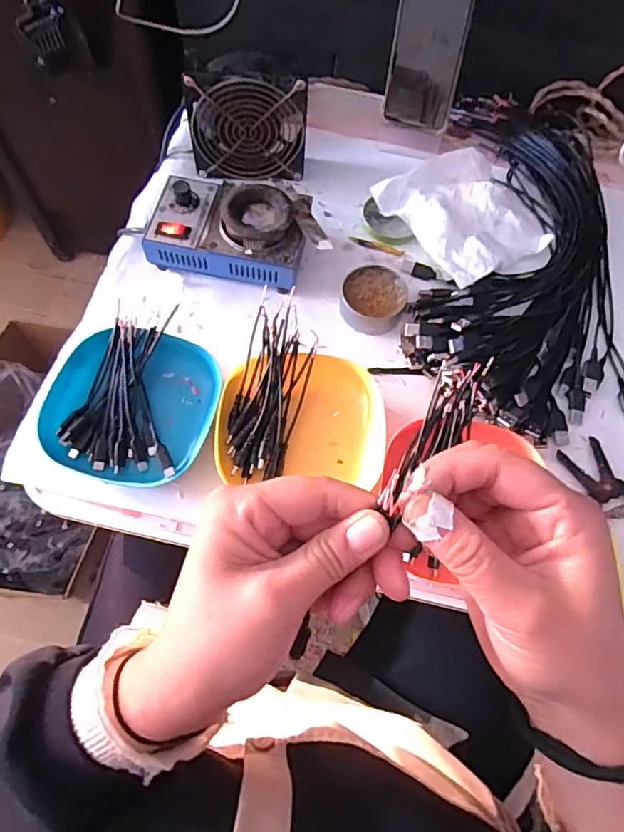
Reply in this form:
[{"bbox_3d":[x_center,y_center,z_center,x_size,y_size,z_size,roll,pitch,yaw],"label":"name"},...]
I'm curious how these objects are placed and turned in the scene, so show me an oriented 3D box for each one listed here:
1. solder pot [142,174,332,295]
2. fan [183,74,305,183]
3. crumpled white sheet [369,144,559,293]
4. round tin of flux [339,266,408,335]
[{"bbox_3d":[-0.071,-0.188,0.538,0.173,0.062,0.108,12,67,2],"label":"solder pot"},{"bbox_3d":[-0.066,-0.303,0.556,0.117,0.109,0.035,1,67,-2],"label":"fan"},{"bbox_3d":[0.170,-0.217,0.574,0.150,0.032,0.154,-31,72,-14],"label":"crumpled white sheet"},{"bbox_3d":[0.061,-0.116,0.532,0.062,0.021,0.065,1,67,-2],"label":"round tin of flux"}]

